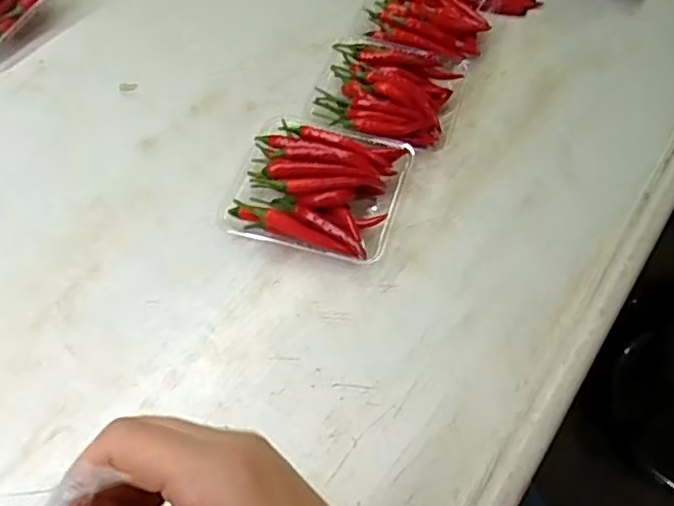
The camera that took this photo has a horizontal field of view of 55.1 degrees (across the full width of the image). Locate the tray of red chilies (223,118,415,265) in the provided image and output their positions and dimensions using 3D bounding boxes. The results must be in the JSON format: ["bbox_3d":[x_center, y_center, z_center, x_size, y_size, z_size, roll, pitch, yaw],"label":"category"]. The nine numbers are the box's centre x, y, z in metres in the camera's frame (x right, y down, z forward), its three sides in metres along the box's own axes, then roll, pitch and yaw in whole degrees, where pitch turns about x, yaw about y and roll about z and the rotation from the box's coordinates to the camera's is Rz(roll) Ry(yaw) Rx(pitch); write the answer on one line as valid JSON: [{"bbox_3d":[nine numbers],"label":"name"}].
[{"bbox_3d":[-0.015,-0.053,0.496,0.127,0.036,0.119,16,56,8],"label":"tray of red chilies"}]

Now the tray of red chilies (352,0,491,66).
[{"bbox_3d":[0.084,-0.233,0.634,0.121,0.030,0.132,17,56,9],"label":"tray of red chilies"}]

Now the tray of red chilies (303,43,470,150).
[{"bbox_3d":[0.043,-0.140,0.561,0.120,0.034,0.118,15,56,8],"label":"tray of red chilies"}]

